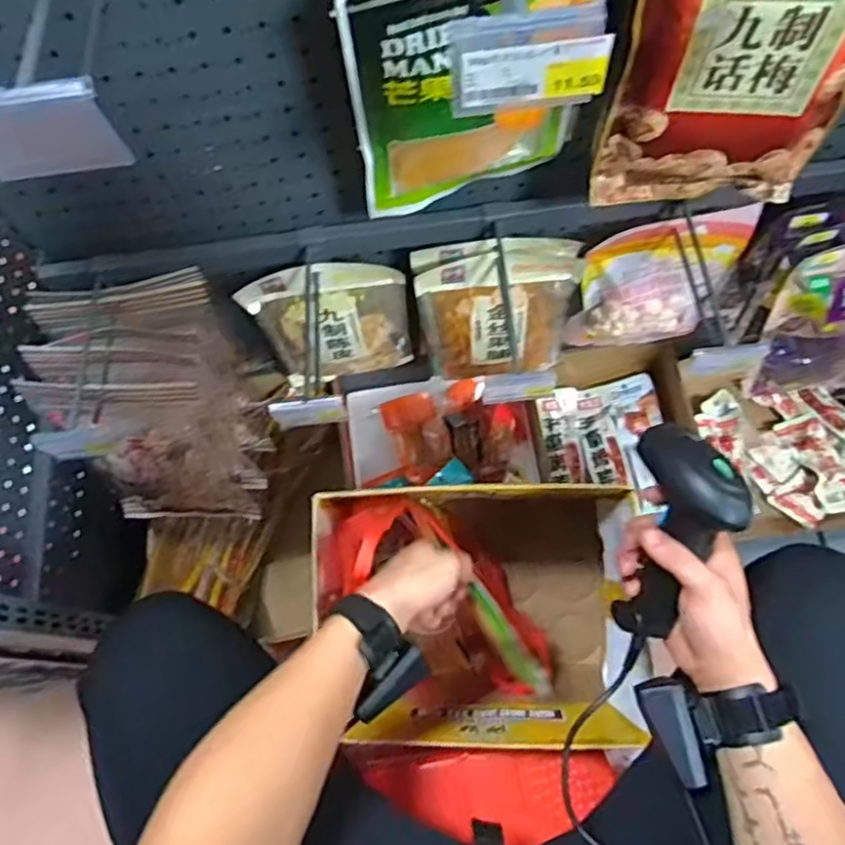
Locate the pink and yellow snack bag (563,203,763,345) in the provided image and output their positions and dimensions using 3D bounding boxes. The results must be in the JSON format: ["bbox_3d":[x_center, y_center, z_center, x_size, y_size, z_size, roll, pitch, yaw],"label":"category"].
[{"bbox_3d":[0.271,-0.154,0.756,0.184,0.229,0.049,-8,68,0],"label":"pink and yellow snack bag"}]

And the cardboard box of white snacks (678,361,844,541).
[{"bbox_3d":[0.627,0.014,1.007,0.405,0.098,0.288,-8,68,0],"label":"cardboard box of white snacks"}]

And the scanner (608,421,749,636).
[{"bbox_3d":[0.184,0.086,0.490,0.070,0.059,0.155,13,101,8],"label":"scanner"}]

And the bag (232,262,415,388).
[{"bbox_3d":[-0.101,-0.118,0.758,0.166,0.197,0.052,-16,68,-4],"label":"bag"}]

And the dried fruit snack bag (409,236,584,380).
[{"bbox_3d":[0.079,-0.123,0.744,0.166,0.193,0.059,-5,68,1],"label":"dried fruit snack bag"}]

